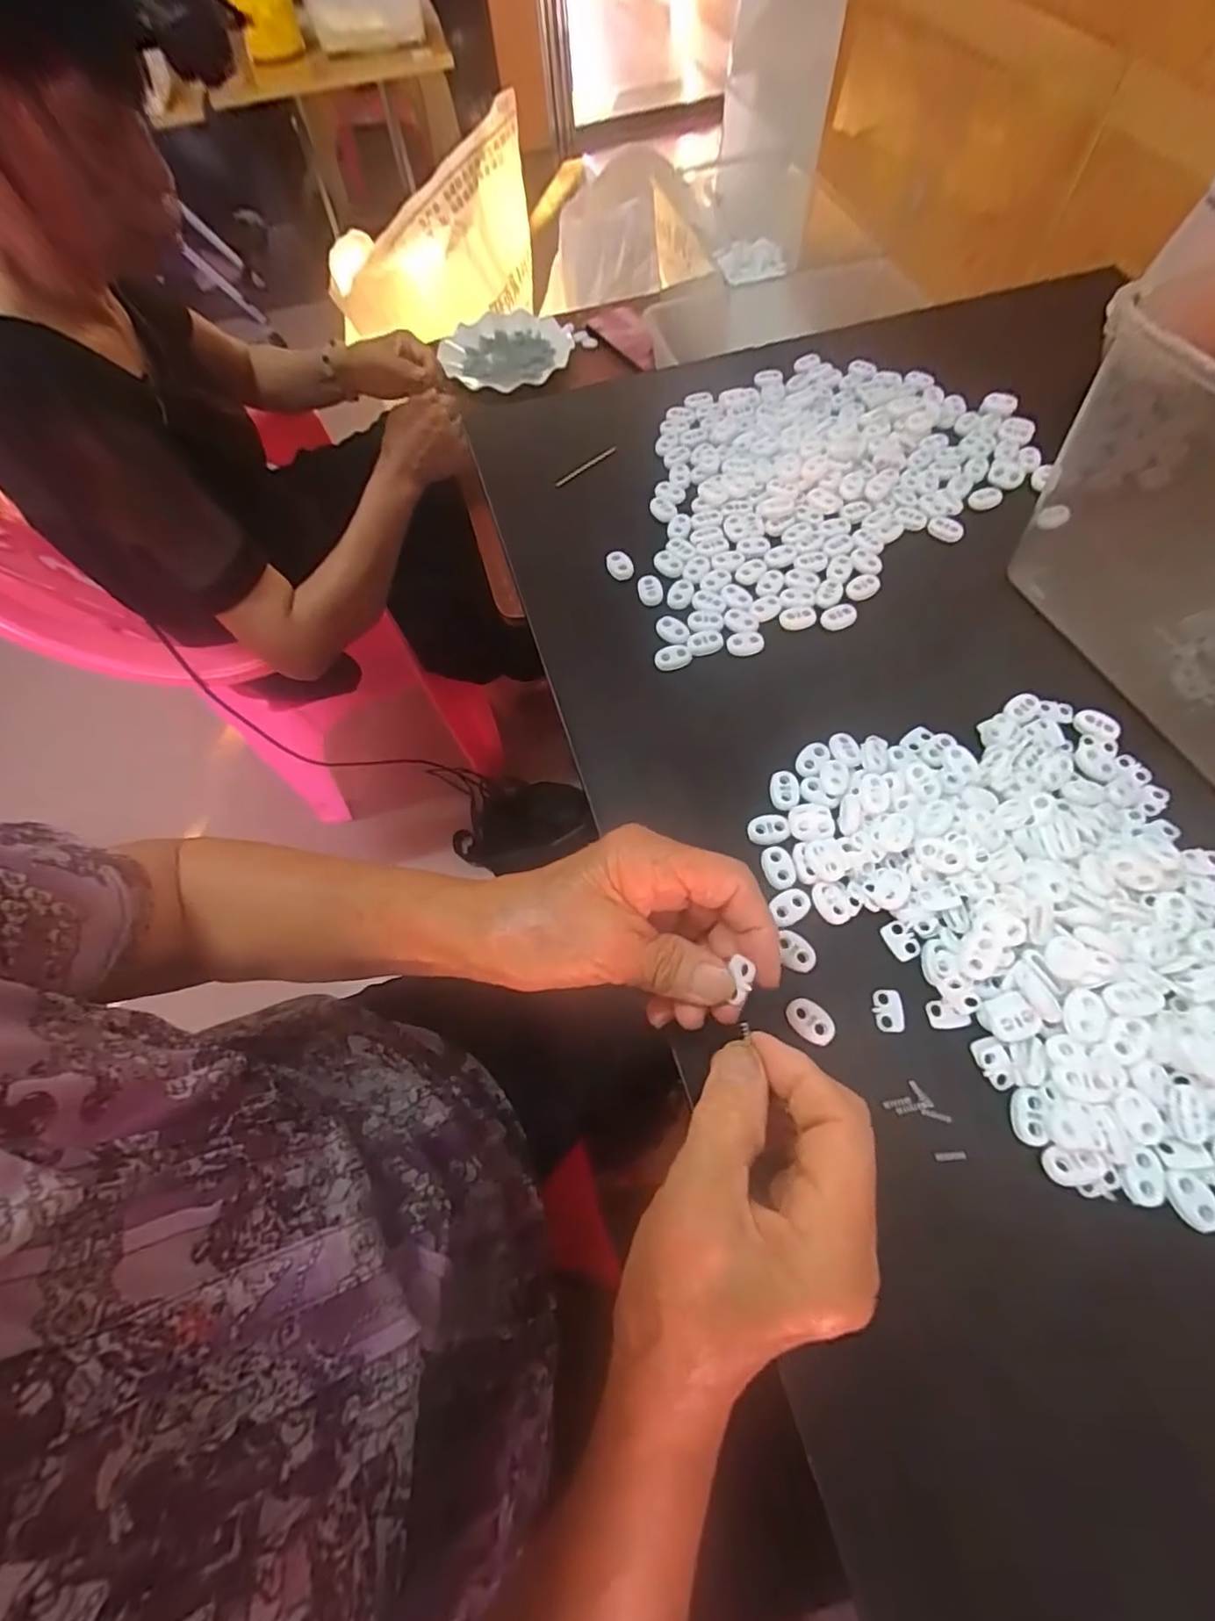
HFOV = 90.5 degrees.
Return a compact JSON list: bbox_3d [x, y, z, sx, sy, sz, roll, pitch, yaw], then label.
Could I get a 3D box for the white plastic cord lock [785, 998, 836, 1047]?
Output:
[{"bbox_3d":[0.094,0.097,0.276,0.023,0.004,0.015,33,71,17],"label":"white plastic cord lock"}]

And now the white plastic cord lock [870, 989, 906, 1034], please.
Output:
[{"bbox_3d":[0.131,0.093,0.280,0.013,0.004,0.019,0,65,3],"label":"white plastic cord lock"}]

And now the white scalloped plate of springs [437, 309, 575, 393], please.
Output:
[{"bbox_3d":[-0.152,-0.676,0.888,0.192,0.027,0.197,-1,65,3],"label":"white scalloped plate of springs"}]

